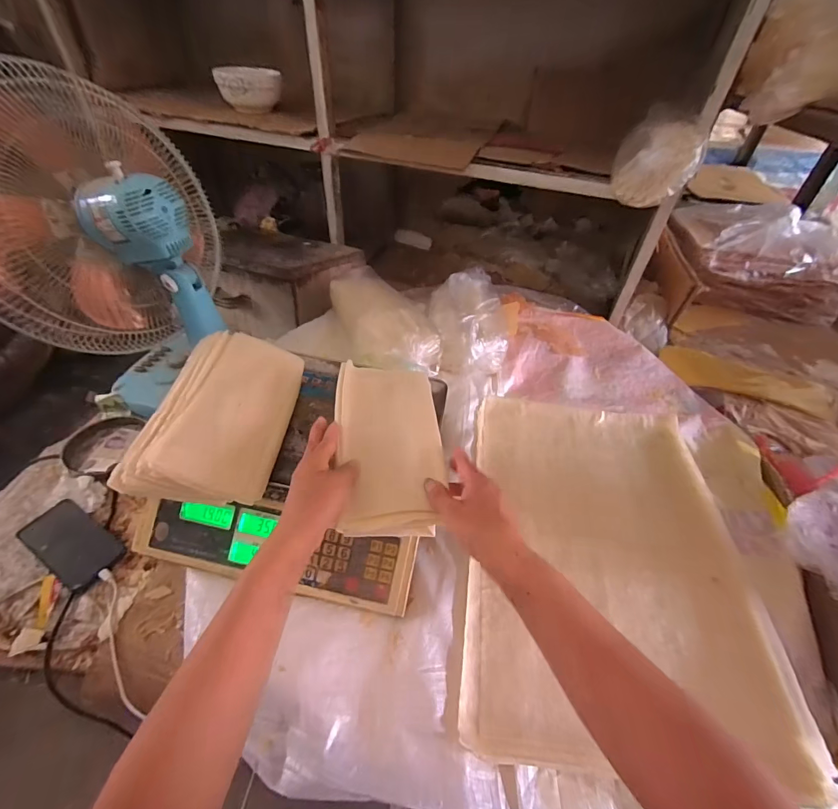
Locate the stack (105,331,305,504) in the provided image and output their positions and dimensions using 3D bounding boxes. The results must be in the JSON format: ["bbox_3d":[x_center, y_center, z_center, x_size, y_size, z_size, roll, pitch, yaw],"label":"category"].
[{"bbox_3d":[-0.232,-0.001,0.477,0.134,0.063,0.251,2,44,-1],"label":"stack"}]

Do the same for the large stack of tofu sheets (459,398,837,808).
[{"bbox_3d":[0.239,0.182,0.532,0.327,0.058,0.478,8,44,5],"label":"large stack of tofu sheets"}]

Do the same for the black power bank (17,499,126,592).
[{"bbox_3d":[-0.503,0.199,0.568,0.153,0.018,0.076,29,61,19],"label":"black power bank"}]

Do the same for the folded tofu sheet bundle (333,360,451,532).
[{"bbox_3d":[-0.036,0.041,0.476,0.119,0.038,0.240,-3,45,-7],"label":"folded tofu sheet bundle"}]

